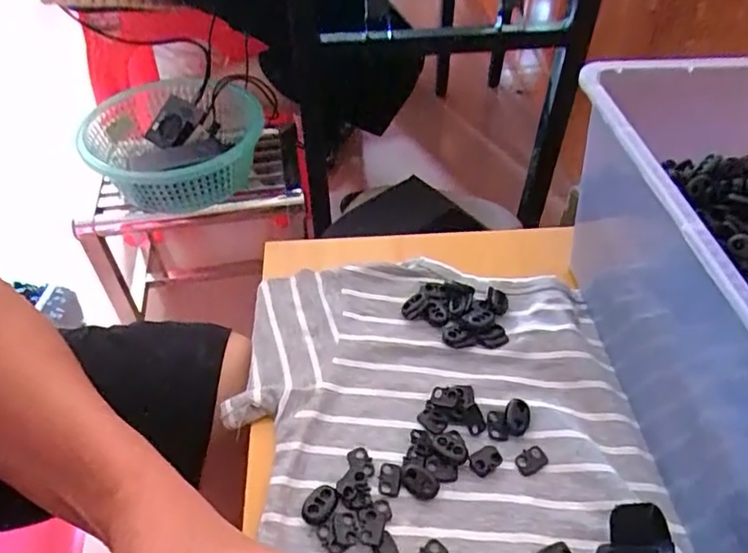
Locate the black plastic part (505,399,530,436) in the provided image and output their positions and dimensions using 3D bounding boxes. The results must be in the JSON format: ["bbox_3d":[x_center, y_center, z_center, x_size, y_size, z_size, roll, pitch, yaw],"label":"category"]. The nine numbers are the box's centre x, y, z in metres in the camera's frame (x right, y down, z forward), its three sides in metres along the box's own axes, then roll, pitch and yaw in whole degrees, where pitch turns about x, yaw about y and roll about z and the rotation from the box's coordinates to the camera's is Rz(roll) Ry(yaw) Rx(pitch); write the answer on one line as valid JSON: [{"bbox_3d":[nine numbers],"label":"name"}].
[{"bbox_3d":[0.086,0.084,0.338,0.014,0.004,0.023,9,49,13],"label":"black plastic part"}]

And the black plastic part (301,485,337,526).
[{"bbox_3d":[-0.029,0.122,0.302,0.015,0.004,0.021,16,50,18],"label":"black plastic part"}]

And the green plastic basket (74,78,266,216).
[{"bbox_3d":[-0.281,-0.183,0.803,0.237,0.087,0.243,0,46,0],"label":"green plastic basket"}]

